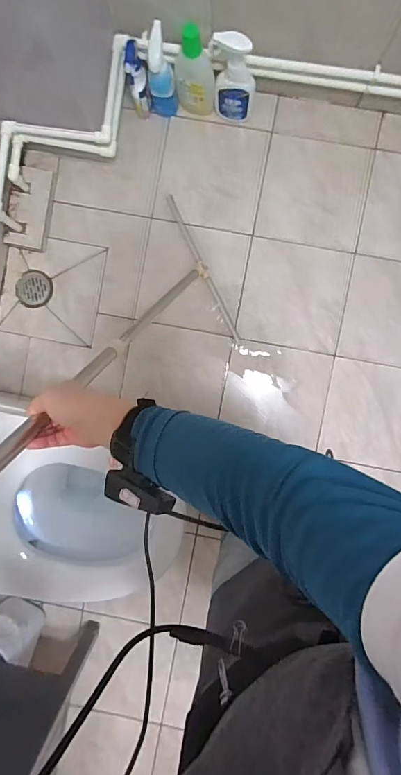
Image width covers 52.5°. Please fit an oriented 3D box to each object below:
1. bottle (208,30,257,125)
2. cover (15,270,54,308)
[{"bbox_3d":[0.084,-0.773,1.020,0.105,0.250,0.082,-1,93,2],"label":"bottle"},{"bbox_3d":[-0.495,-0.295,1.212,0.107,0.008,0.111,34,94,0],"label":"cover"}]

